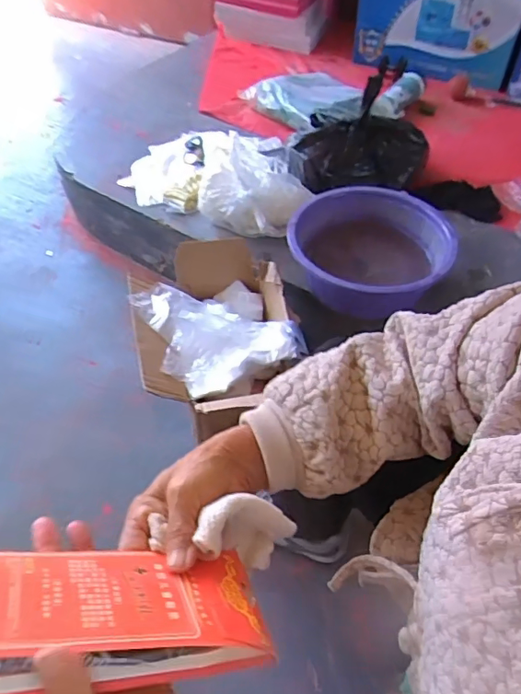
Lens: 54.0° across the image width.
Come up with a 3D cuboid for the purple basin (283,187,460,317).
[{"bbox_3d":[0.194,-0.165,0.937,0.277,0.124,0.276,0,50,0],"label":"purple basin"}]

